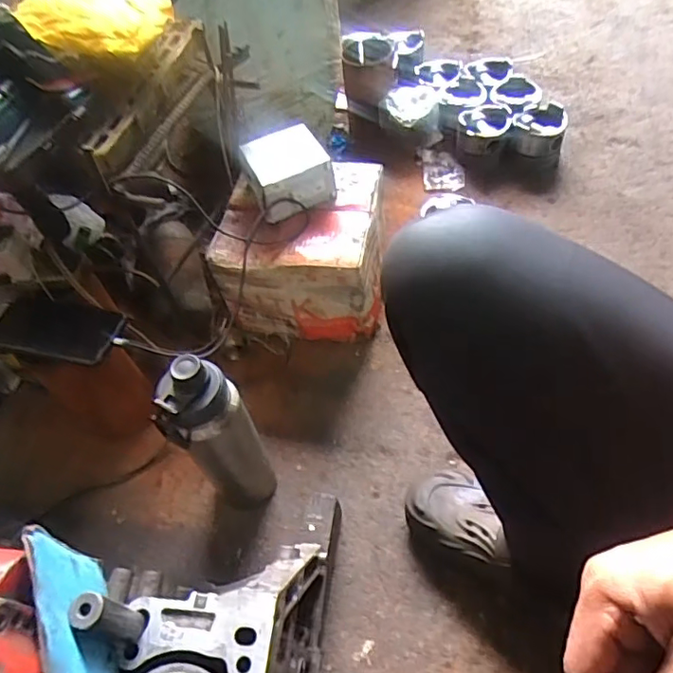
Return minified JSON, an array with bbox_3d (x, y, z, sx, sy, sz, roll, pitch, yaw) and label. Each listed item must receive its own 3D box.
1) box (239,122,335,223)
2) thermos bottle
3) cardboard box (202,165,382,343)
[{"bbox_3d":[-0.066,-0.237,0.794,0.118,0.067,0.105,-21,53,-8],"label":"box"},{"bbox_3d":[-0.136,0.113,0.636,0.087,0.266,0.080,-23,54,-11],"label":"thermos bottle"},{"bbox_3d":[-0.047,-0.125,0.858,0.225,0.187,0.204,6,54,10],"label":"cardboard box"}]

